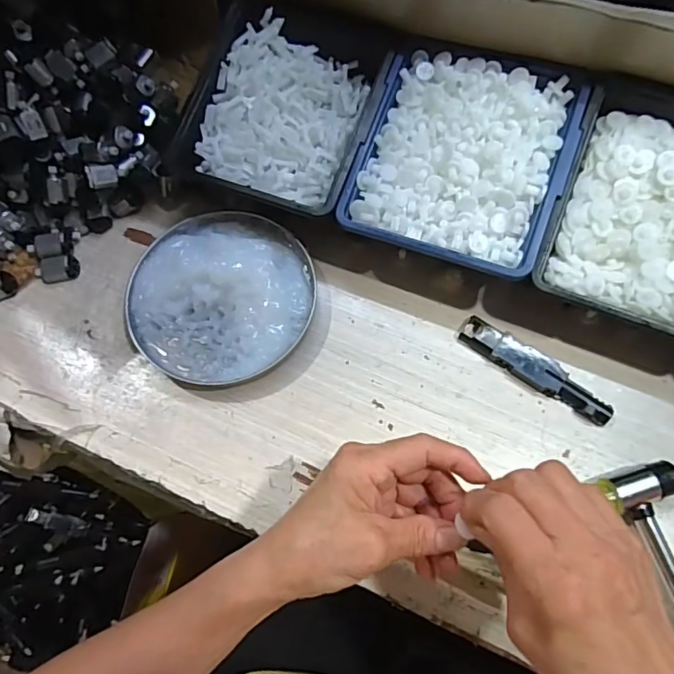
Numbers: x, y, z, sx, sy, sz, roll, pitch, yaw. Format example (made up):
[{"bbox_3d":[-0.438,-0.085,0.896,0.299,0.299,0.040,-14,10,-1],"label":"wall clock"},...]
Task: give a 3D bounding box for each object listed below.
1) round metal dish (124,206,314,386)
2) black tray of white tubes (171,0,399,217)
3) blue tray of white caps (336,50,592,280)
[{"bbox_3d":[-0.090,-0.035,0.405,0.140,0.024,0.140,-1,71,2],"label":"round metal dish"},{"bbox_3d":[-0.040,-0.187,0.412,0.141,0.045,0.168,19,73,9],"label":"black tray of white tubes"},{"bbox_3d":[0.091,-0.130,0.376,0.143,0.033,0.154,19,73,9],"label":"blue tray of white caps"}]

